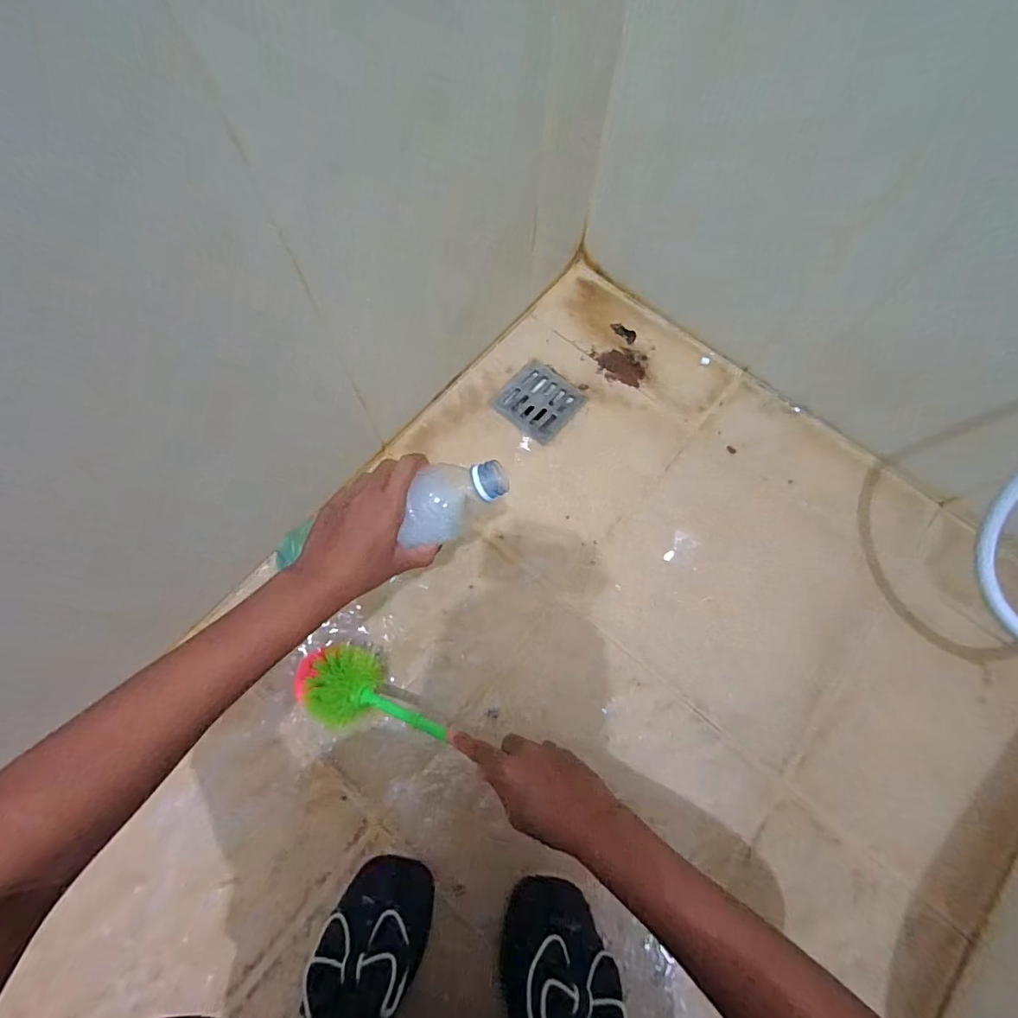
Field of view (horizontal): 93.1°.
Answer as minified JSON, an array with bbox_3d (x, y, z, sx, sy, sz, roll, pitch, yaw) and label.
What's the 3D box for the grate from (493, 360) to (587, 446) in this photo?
[{"bbox_3d":[0.043,-0.149,0.664,0.096,0.005,0.102,36,73,11],"label":"grate"}]

